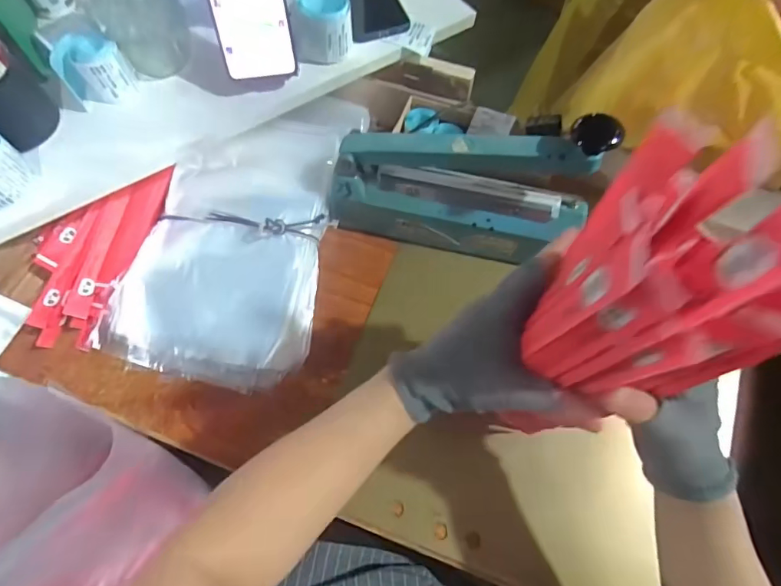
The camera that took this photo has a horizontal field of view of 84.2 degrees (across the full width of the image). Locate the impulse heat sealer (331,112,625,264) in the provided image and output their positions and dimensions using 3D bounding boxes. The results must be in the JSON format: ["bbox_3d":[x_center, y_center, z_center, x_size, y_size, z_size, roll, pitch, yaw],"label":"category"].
[{"bbox_3d":[0.074,-0.120,0.482,0.286,0.171,0.069,11,67,4],"label":"impulse heat sealer"}]

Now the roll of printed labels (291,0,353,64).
[{"bbox_3d":[-0.079,-0.309,0.503,0.067,0.052,0.059,-6,67,-4],"label":"roll of printed labels"}]

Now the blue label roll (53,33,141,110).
[{"bbox_3d":[-0.332,-0.249,0.481,0.070,0.048,0.064,0,66,-1],"label":"blue label roll"}]

